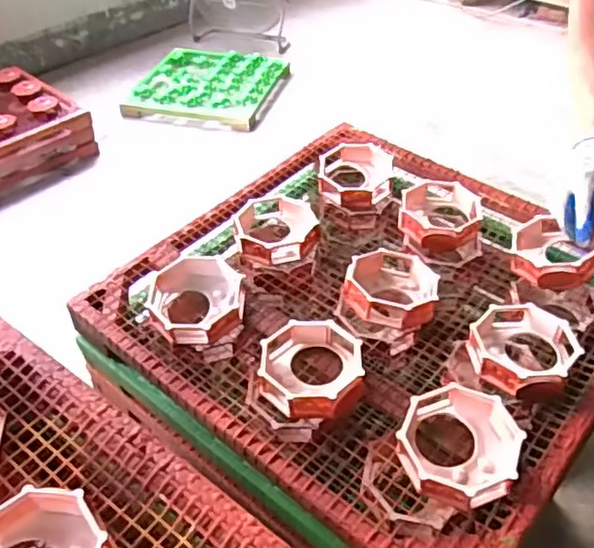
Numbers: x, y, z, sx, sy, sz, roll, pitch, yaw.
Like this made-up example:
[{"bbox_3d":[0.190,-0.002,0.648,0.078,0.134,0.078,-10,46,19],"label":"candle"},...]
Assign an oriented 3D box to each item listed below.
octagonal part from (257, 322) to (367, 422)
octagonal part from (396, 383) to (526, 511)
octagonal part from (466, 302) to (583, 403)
[{"bbox_3d":[0.017,0.111,0.721,0.121,0.039,0.129,0,43,3],"label":"octagonal part"},{"bbox_3d":[0.168,0.179,0.643,0.123,0.040,0.124,12,45,15],"label":"octagonal part"},{"bbox_3d":[0.270,0.091,0.743,0.120,0.043,0.121,0,43,4],"label":"octagonal part"}]

